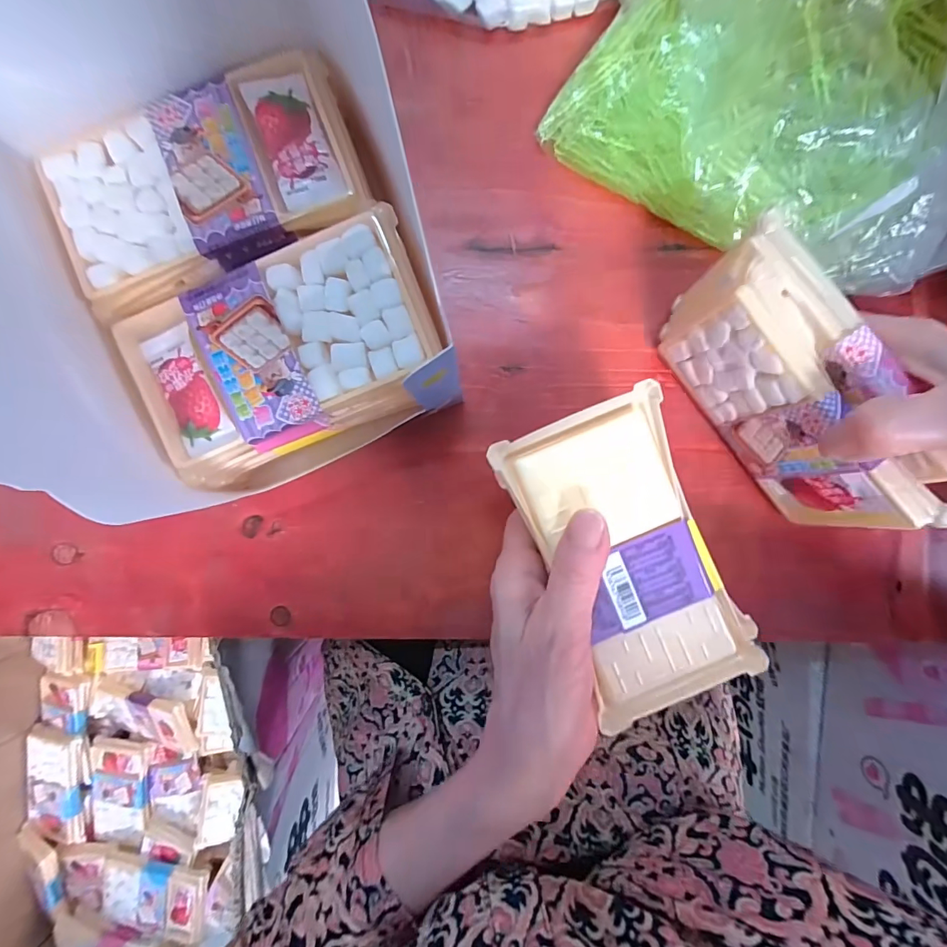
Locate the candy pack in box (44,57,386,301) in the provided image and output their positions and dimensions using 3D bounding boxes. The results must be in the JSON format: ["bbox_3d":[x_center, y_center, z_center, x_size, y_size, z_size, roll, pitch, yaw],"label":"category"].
[{"bbox_3d":[-0.119,-0.130,0.195,0.133,0.019,0.072,-21,91,1],"label":"candy pack in box"}]

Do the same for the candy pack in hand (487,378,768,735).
[{"bbox_3d":[0.071,0.037,0.201,0.078,0.019,0.137,-25,91,1],"label":"candy pack in hand"}]

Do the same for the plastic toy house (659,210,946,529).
[{"bbox_3d":[0.150,-0.038,0.210,0.039,0.075,0.138,-38,91,1],"label":"plastic toy house"}]

